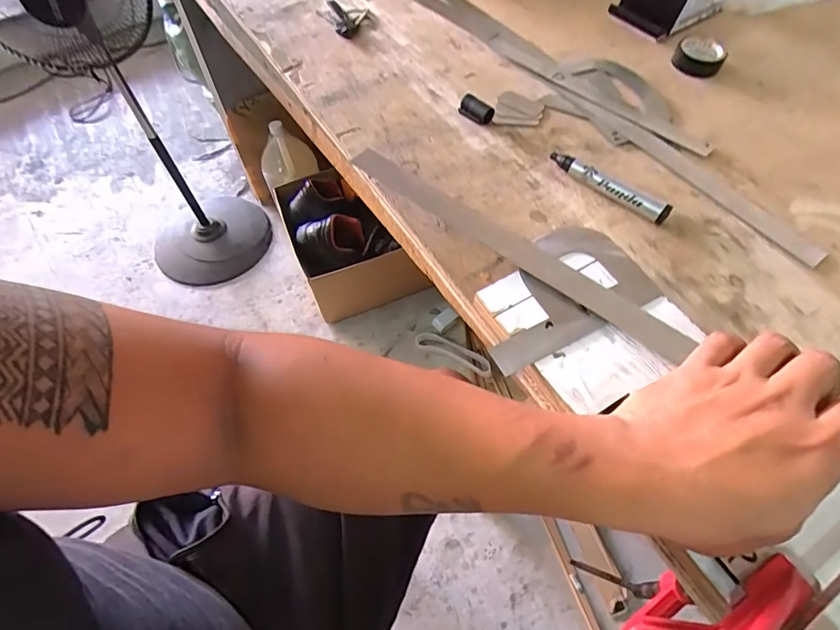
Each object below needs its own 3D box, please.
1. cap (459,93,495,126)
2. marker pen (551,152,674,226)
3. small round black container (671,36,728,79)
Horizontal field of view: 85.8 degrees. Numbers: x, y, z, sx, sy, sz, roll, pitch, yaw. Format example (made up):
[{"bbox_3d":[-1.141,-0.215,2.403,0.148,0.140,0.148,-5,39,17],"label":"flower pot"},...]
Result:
[{"bbox_3d":[0.059,-0.211,0.464,0.039,0.015,0.018,39,67,21],"label":"cap"},{"bbox_3d":[0.170,-0.117,0.409,0.115,0.019,0.015,36,67,20],"label":"marker pen"},{"bbox_3d":[0.315,-0.292,0.509,0.052,0.015,0.053,-1,60,1],"label":"small round black container"}]

